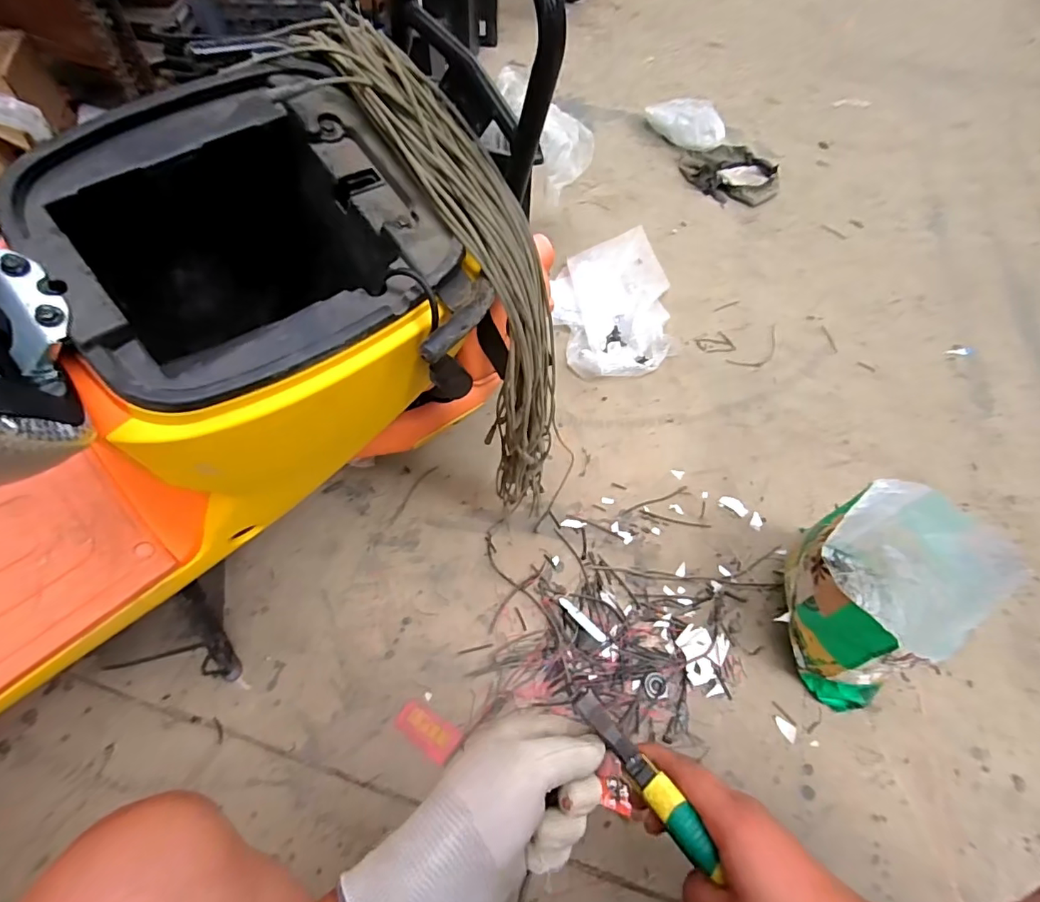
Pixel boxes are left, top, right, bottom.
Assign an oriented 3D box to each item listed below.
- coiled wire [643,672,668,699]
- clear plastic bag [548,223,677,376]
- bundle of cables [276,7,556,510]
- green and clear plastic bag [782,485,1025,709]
[{"bbox_3d":[0.203,0.351,0.766,0.033,0.005,0.035,-2,55,-3],"label":"coiled wire"},{"bbox_3d":[0.227,-0.390,1.251,0.275,0.042,0.536,7,55,2],"label":"clear plastic bag"},{"bbox_3d":[-0.051,-0.141,0.552,0.076,0.549,0.212,-38,40,-25],"label":"bundle of cables"},{"bbox_3d":[0.498,0.210,0.727,0.245,0.257,0.211,-30,62,-21],"label":"green and clear plastic bag"}]

